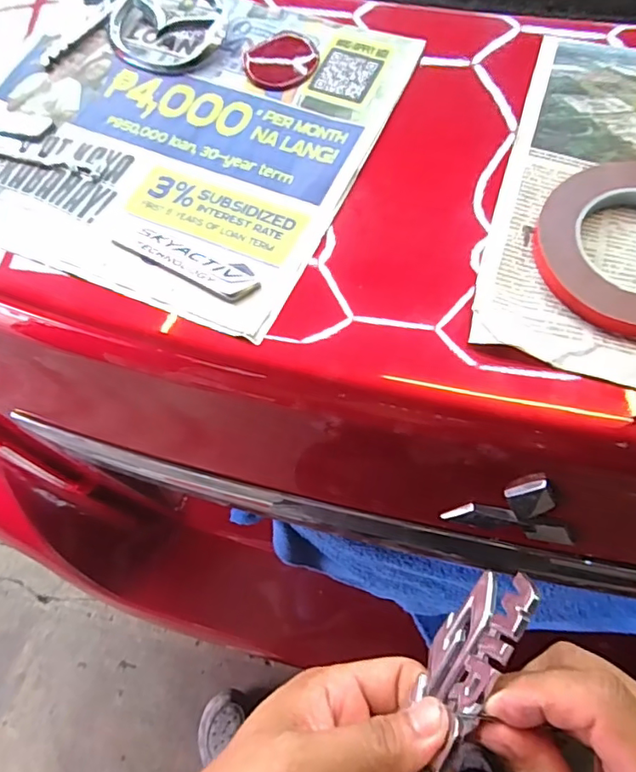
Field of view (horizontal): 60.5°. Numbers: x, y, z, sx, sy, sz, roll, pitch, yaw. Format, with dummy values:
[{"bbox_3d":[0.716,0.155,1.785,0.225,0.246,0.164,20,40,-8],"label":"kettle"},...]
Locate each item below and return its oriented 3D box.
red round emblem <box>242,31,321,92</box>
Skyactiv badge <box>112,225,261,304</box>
[{"bbox_3d":[-0.029,-0.257,0.428,0.056,0.008,0.062,-20,63,-8],"label":"red round emblem"},{"bbox_3d":[-0.087,-0.083,0.357,0.107,0.007,0.027,27,66,16],"label":"Skyactiv badge"}]

